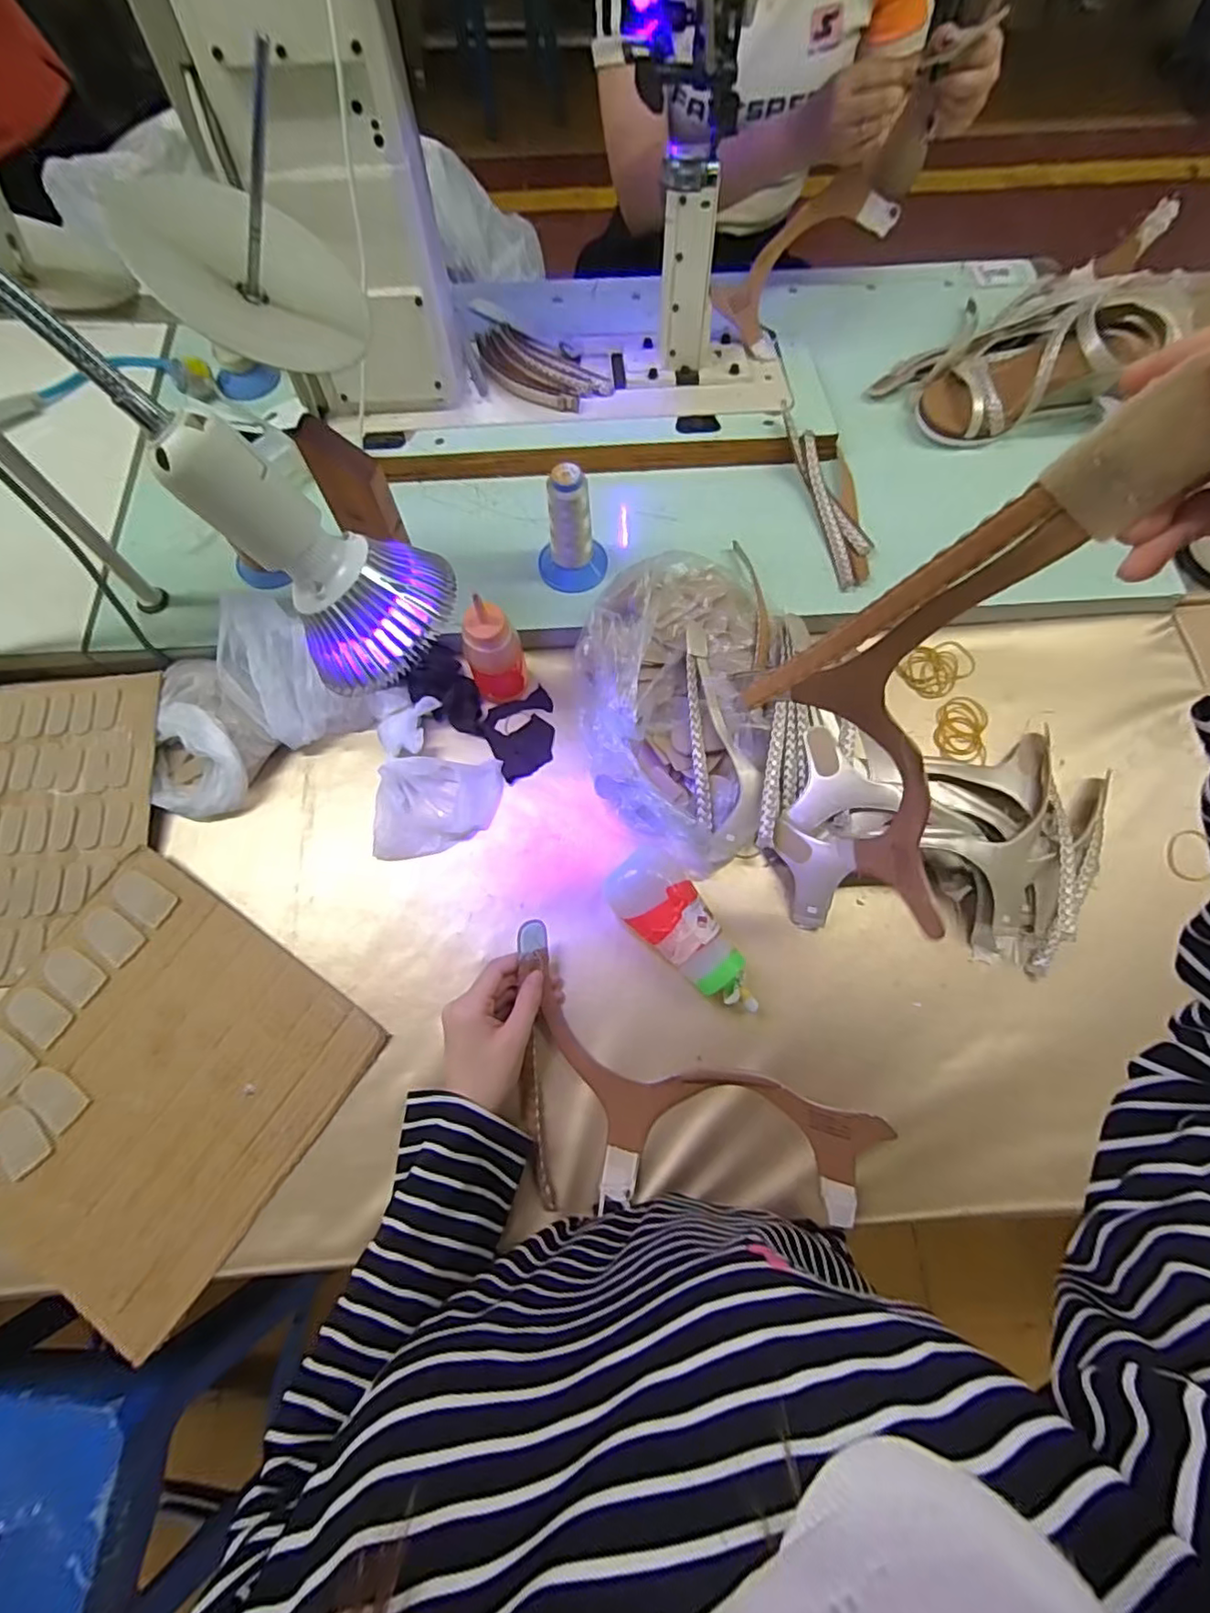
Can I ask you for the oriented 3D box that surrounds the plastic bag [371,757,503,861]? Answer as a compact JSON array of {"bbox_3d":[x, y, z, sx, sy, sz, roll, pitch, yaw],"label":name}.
[{"bbox_3d":[-0.155,0.002,0.564,0.104,0.033,0.093,7,71,2],"label":"plastic bag"}]

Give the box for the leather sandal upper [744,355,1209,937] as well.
[{"bbox_3d":[0.150,-0.037,0.322,0.141,0.326,0.043,24,65,22],"label":"leather sandal upper"}]

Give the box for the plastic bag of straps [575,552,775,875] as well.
[{"bbox_3d":[0.063,-0.095,0.550,0.176,0.099,0.284,1,74,0],"label":"plastic bag of straps"}]

